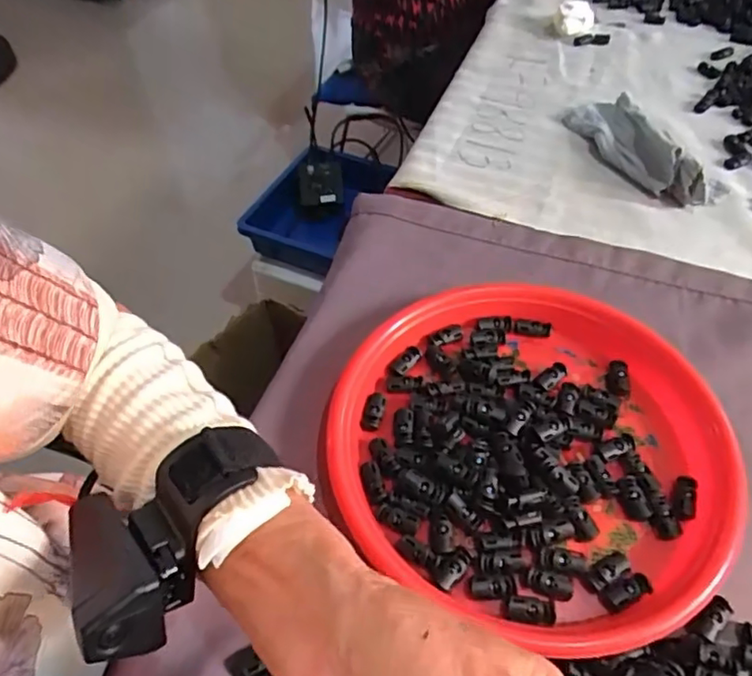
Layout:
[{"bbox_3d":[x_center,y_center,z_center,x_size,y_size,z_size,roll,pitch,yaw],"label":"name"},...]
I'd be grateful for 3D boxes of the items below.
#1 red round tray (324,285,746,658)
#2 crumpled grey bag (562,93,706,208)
[{"bbox_3d":[0.103,0.065,0.395,0.246,0.036,0.238,-1,52,1],"label":"red round tray"},{"bbox_3d":[0.256,-0.197,0.594,0.067,0.042,0.184,-10,53,-6],"label":"crumpled grey bag"}]

